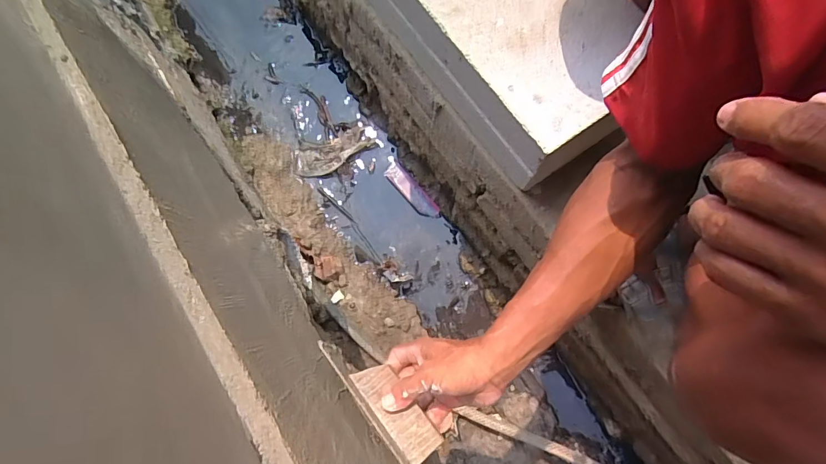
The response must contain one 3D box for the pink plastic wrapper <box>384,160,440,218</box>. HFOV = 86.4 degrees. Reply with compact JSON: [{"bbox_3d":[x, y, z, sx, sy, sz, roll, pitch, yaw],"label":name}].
[{"bbox_3d":[-0.004,-0.095,1.038,0.043,0.018,0.165,-40,77,-6],"label":"pink plastic wrapper"}]

